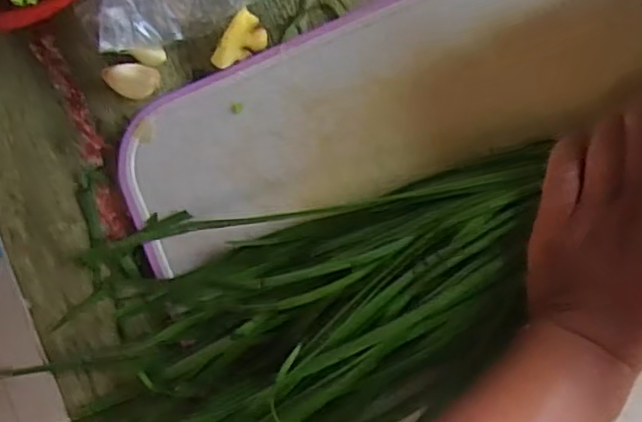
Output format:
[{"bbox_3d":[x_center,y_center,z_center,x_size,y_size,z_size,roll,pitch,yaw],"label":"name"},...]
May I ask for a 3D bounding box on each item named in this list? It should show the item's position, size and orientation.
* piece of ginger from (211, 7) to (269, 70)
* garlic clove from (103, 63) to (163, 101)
[{"bbox_3d":[-0.044,-0.092,0.381,0.020,0.016,0.034,34,97,7],"label":"piece of ginger"},{"bbox_3d":[-0.109,-0.075,0.395,0.030,0.013,0.019,14,94,8],"label":"garlic clove"}]

